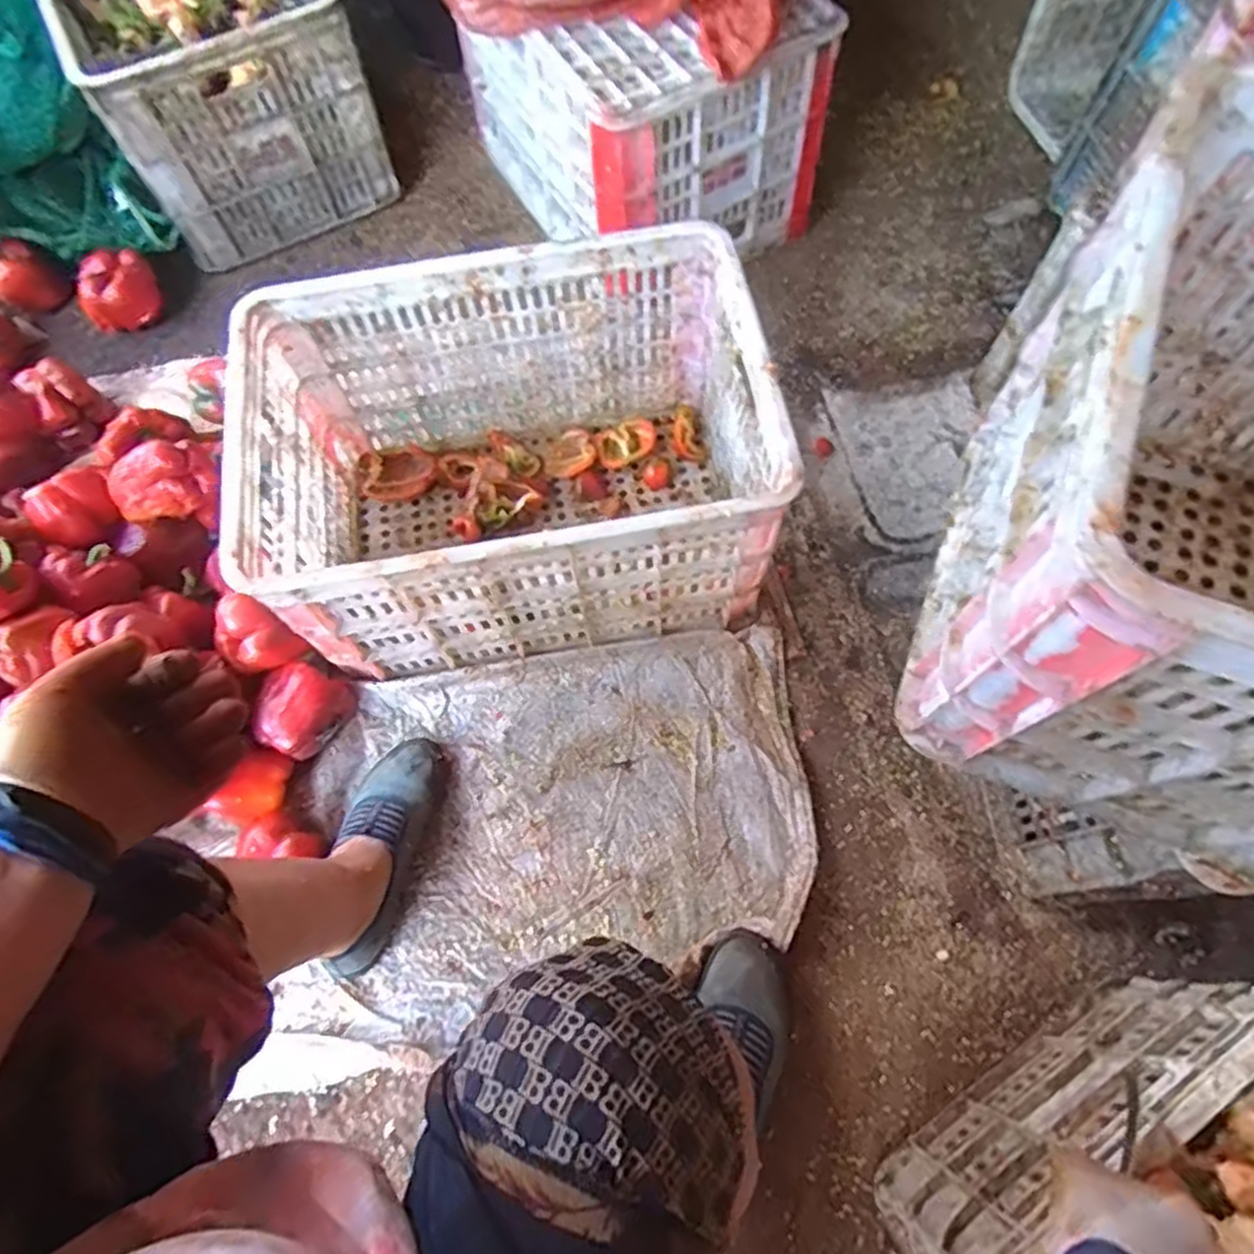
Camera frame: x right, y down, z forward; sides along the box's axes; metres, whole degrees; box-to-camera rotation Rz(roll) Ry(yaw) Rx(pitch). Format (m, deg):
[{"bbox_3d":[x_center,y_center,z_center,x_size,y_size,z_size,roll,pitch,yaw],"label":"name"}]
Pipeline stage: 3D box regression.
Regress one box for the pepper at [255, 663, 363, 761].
[{"bbox_3d":[-0.367,0.097,0.861,0.090,0.090,0.100,25,71,12],"label":"pepper"}]

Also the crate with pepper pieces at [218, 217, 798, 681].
[{"bbox_3d":[-0.116,-0.173,0.849,0.500,0.293,0.352,-9,67,-1],"label":"crate with pepper pieces"}]

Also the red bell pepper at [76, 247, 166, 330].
[{"bbox_3d":[-0.743,-0.491,1.117,0.115,0.075,0.091,-39,71,-13],"label":"red bell pepper"}]

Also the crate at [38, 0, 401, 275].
[{"bbox_3d":[-0.628,-0.882,1.163,0.348,0.281,0.512,-27,69,-9],"label":"crate"}]

